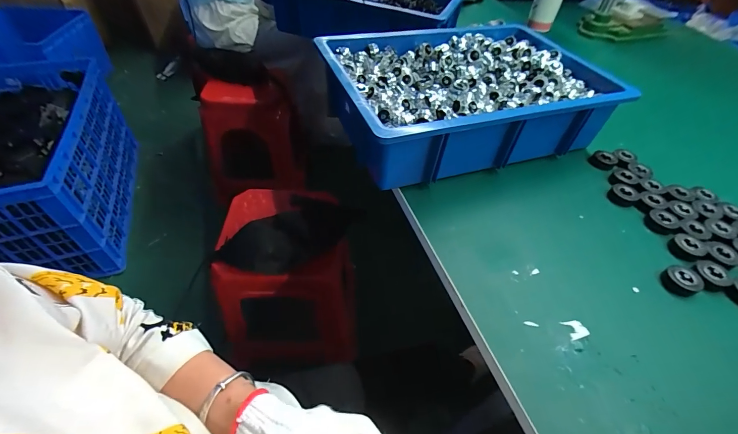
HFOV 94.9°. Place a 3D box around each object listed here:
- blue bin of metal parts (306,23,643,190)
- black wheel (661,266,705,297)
[{"bbox_3d":[0.169,-0.221,0.607,0.458,0.116,0.328,-15,50,-16],"label":"blue bin of metal parts"},{"bbox_3d":[0.387,0.079,0.419,0.041,0.015,0.038,1,47,-1],"label":"black wheel"}]

